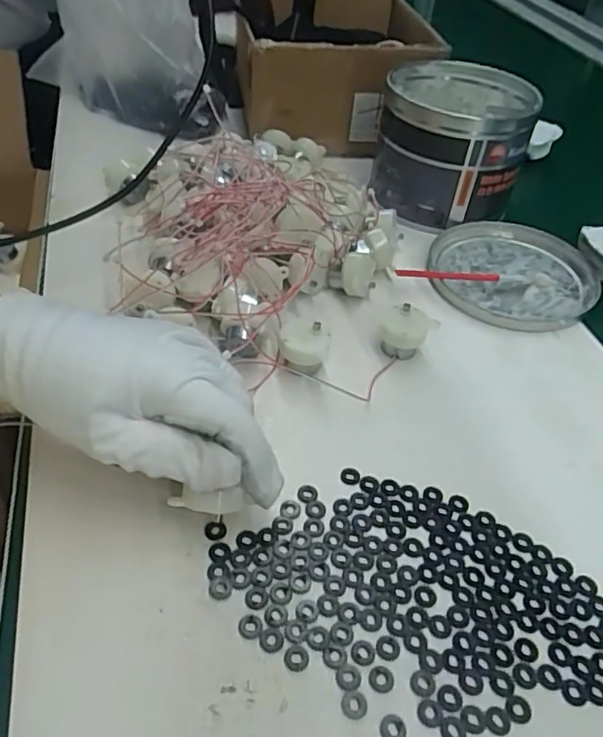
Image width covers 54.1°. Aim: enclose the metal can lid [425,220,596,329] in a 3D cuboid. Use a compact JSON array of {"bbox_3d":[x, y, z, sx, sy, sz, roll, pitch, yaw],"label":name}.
[{"bbox_3d":[0.169,-0.077,0.474,0.128,0.015,0.130,3,44,-2],"label":"metal can lid"}]

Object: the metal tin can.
[{"bbox_3d":[0.132,-0.196,0.527,0.117,0.103,0.126,3,44,-2],"label":"metal tin can"}]

